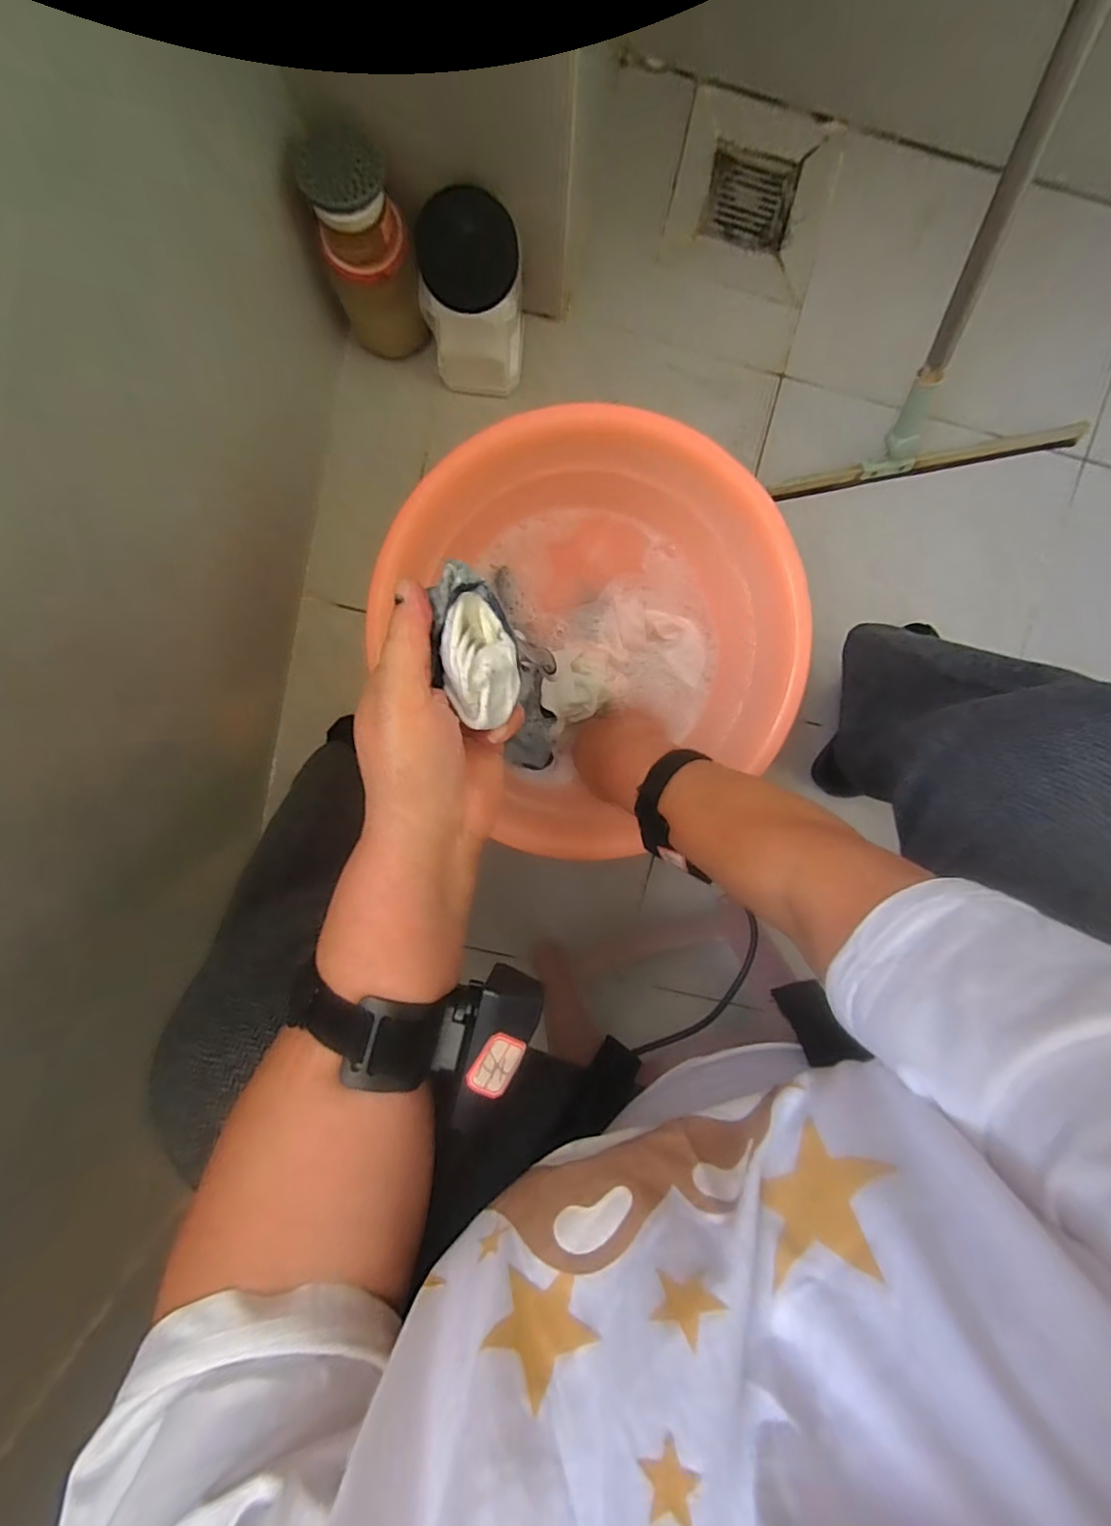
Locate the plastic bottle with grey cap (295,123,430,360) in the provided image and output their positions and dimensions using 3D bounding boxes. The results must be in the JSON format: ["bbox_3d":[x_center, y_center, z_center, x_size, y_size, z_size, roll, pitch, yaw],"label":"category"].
[{"bbox_3d":[-0.183,-0.495,0.559,0.084,0.182,0.091,0,97,-3],"label":"plastic bottle with grey cap"}]

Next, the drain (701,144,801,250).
[{"bbox_3d":[0.232,-0.674,0.669,0.099,0.013,0.098,12,96,-5],"label":"drain"}]

